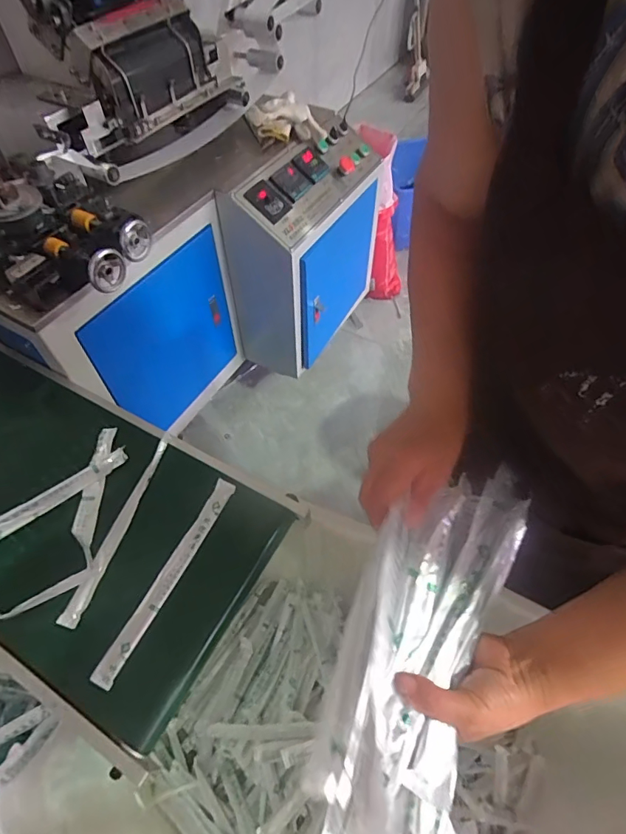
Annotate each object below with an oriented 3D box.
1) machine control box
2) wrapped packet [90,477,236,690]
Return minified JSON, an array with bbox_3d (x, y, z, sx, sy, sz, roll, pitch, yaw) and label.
[{"bbox_3d":[-0.006,-0.443,1.195,0.231,0.472,0.491,21,57,15],"label":"machine control box"},{"bbox_3d":[-0.184,0.204,0.591,0.026,0.009,0.278,18,59,22],"label":"wrapped packet"}]

